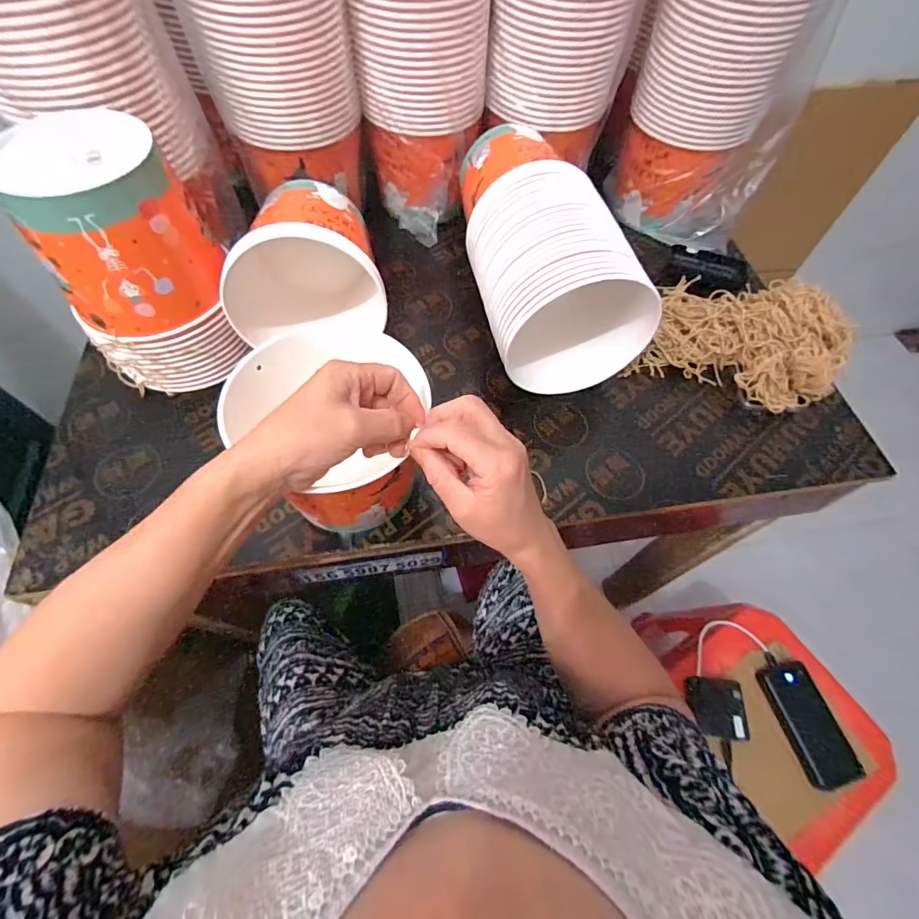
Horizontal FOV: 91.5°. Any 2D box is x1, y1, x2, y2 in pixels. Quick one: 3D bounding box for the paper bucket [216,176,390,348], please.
[{"bbox_3d":[-0.170,-0.222,0.511,0.162,0.145,0.159,-4,62,-5],"label":"paper bucket"}]

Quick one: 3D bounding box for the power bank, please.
[{"bbox_3d":[0.518,0.387,0.662,0.076,0.020,0.156,-11,63,-8],"label":"power bank"}]

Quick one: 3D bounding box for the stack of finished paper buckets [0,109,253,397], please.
[{"bbox_3d":[-0.324,-0.189,0.461,0.145,0.226,0.133,-19,64,-12],"label":"stack of finished paper buckets"}]

